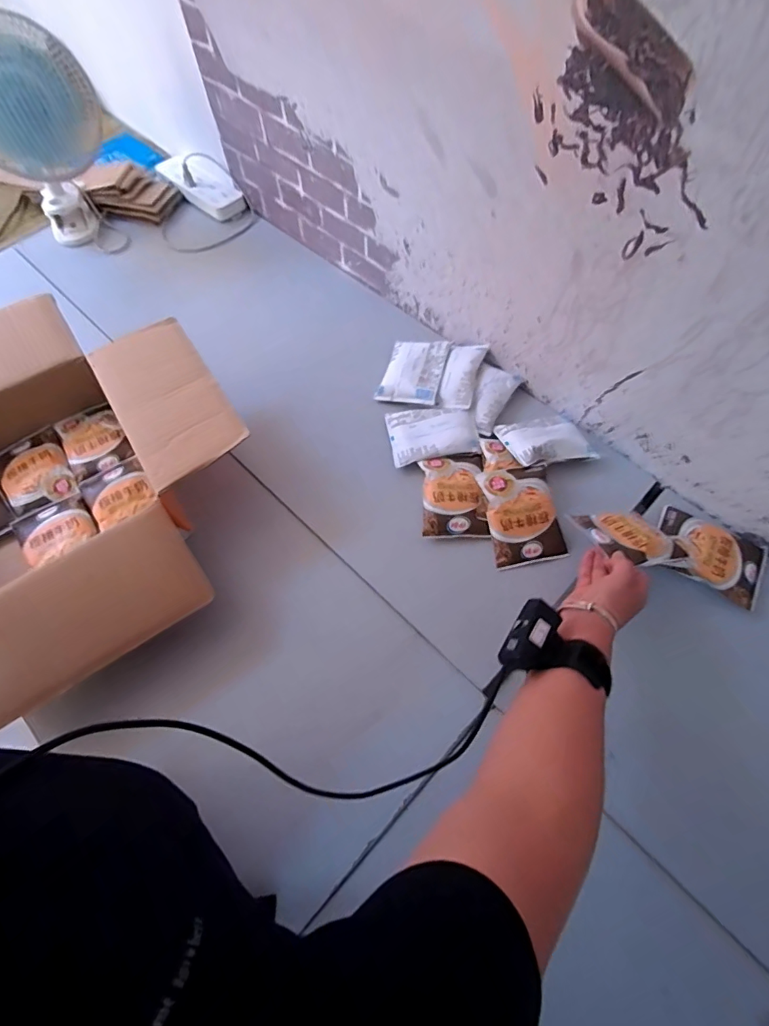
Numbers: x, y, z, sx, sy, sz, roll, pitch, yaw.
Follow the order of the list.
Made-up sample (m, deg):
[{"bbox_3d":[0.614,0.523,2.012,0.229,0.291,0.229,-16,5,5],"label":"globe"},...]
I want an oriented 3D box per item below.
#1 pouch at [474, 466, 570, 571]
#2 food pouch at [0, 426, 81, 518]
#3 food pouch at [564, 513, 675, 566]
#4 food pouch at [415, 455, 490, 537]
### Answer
[{"bbox_3d":[0.184,0.002,0.633,0.093,0.018,0.127,-12,85,0],"label":"pouch"},{"bbox_3d":[-0.505,-0.057,0.686,0.093,0.017,0.120,-34,69,-13],"label":"food pouch"},{"bbox_3d":[0.293,0.027,0.586,0.094,0.017,0.088,-12,43,-18],"label":"food pouch"},{"bbox_3d":[0.096,-0.027,0.658,0.086,0.026,0.121,-2,65,1],"label":"food pouch"}]

